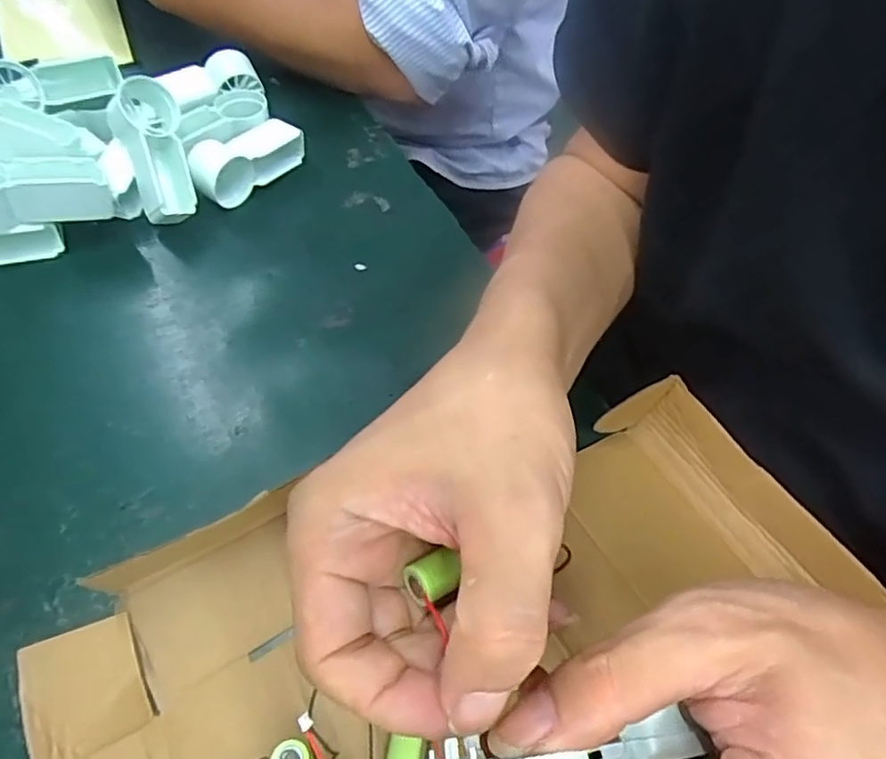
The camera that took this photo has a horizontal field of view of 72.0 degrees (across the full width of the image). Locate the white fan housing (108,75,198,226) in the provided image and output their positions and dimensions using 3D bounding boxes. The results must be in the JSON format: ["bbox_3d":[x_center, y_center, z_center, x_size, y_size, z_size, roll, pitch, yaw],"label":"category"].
[{"bbox_3d":[-0.202,-0.159,0.428,0.042,0.042,0.101,-18,80,-14],"label":"white fan housing"}]

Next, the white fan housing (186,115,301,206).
[{"bbox_3d":[-0.143,-0.165,0.457,0.032,0.036,0.088,40,63,20],"label":"white fan housing"}]

